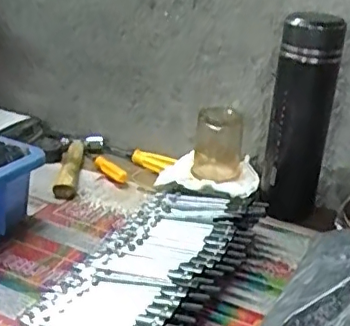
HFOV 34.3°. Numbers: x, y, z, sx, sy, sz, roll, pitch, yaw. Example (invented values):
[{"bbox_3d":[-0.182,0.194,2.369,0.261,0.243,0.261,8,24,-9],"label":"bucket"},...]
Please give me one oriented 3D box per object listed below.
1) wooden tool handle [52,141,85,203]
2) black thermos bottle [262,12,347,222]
[{"bbox_3d":[-0.132,0.006,0.716,0.024,0.020,0.133,2,26,-5],"label":"wooden tool handle"},{"bbox_3d":[0.139,-0.047,0.628,0.065,0.224,0.055,13,27,16],"label":"black thermos bottle"}]

